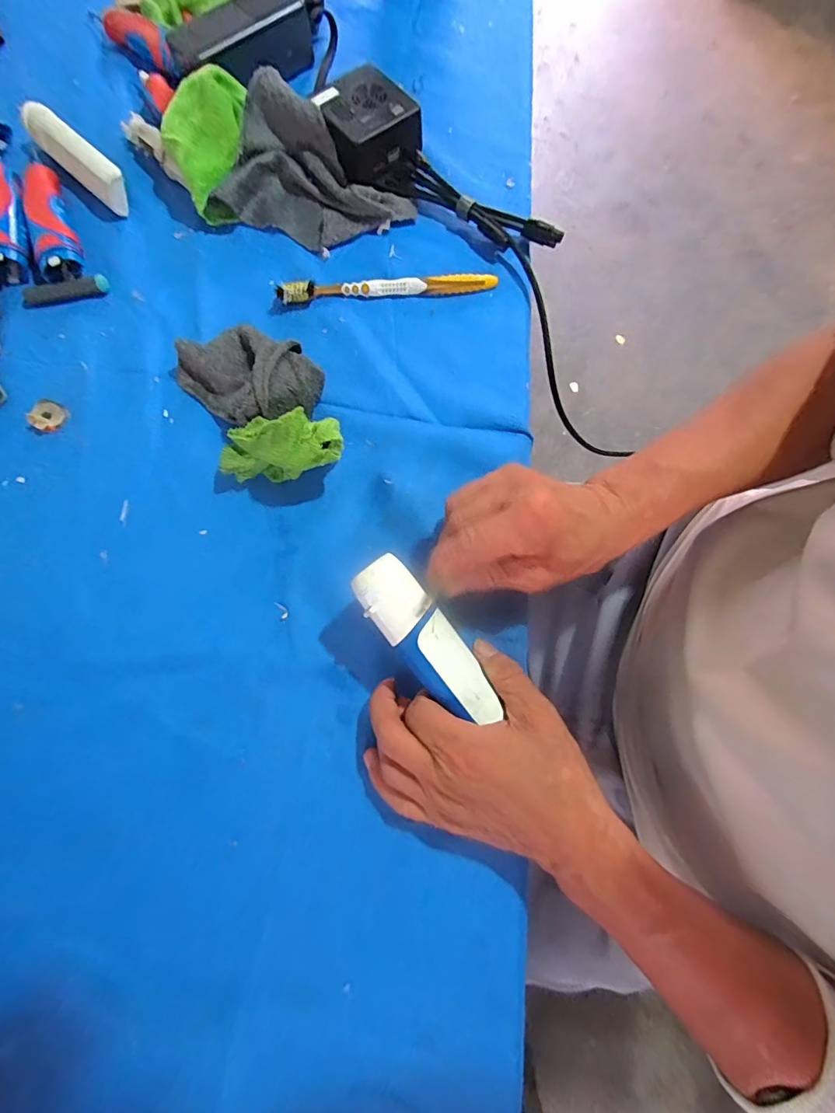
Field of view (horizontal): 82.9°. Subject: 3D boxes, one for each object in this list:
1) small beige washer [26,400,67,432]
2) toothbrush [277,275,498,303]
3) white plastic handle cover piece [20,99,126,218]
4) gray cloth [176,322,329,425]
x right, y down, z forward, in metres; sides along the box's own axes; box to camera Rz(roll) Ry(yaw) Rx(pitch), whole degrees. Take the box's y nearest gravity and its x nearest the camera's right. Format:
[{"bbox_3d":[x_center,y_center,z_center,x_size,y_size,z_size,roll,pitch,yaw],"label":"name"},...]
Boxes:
[{"bbox_3d":[-0.295,-0.112,0.377,0.022,0.008,0.024,0,74,0],"label":"small beige washer"},{"bbox_3d":[-0.025,-0.231,0.402,0.183,0.016,0.015,-5,74,-1],"label":"toothbrush"},{"bbox_3d":[-0.315,-0.367,0.436,0.140,0.032,0.027,43,79,11],"label":"white plastic handle cover piece"},{"bbox_3d":[-0.132,-0.143,0.372,0.114,0.028,0.076,34,77,9],"label":"gray cloth"}]

